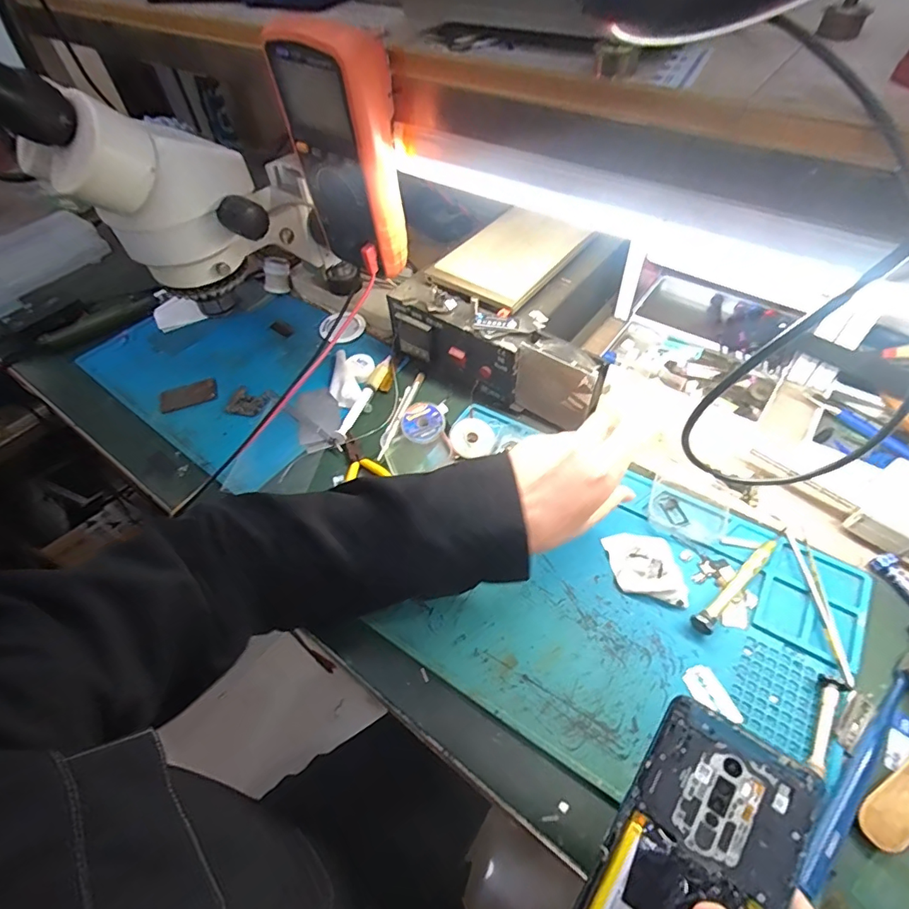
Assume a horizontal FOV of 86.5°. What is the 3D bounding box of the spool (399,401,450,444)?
[{"bbox_3d":[-0.032,-0.036,0.511,0.044,0.013,0.053,2,53,6],"label":"spool"}]

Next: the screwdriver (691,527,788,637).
[{"bbox_3d":[0.232,0.098,0.386,0.122,0.014,0.016,-34,57,-20],"label":"screwdriver"}]

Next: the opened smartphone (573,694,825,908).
[{"bbox_3d":[0.108,0.206,0.229,0.071,0.004,0.156,23,67,37],"label":"opened smartphone"}]

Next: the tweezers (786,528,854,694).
[{"bbox_3d":[0.283,0.114,0.374,0.018,0.008,0.121,3,53,7],"label":"tweezers"}]

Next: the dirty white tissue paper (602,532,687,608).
[{"bbox_3d":[0.156,0.092,0.396,0.046,0.016,0.067,-11,53,-4],"label":"dirty white tissue paper"}]

